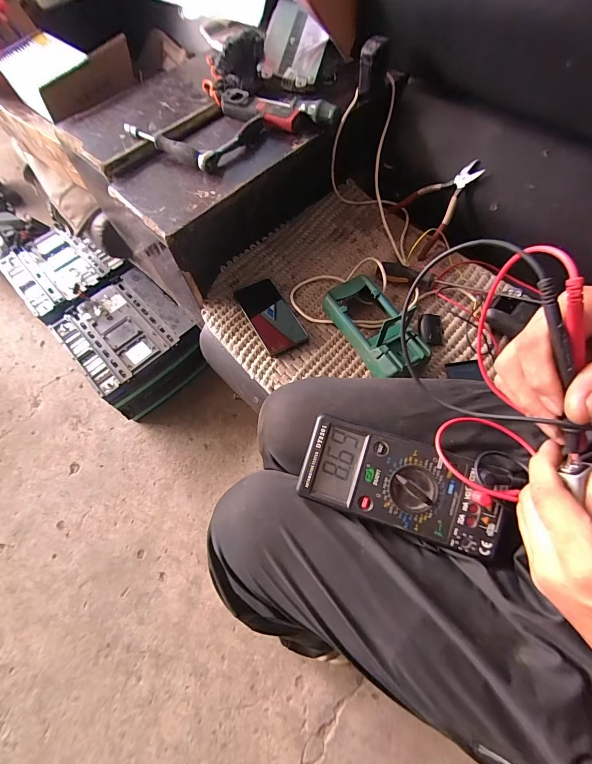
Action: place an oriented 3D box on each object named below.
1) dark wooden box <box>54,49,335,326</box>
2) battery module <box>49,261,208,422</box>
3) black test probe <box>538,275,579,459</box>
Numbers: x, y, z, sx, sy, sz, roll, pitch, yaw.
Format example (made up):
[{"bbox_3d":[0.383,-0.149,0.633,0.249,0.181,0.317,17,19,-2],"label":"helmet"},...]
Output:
[{"bbox_3d":[-0.198,-0.428,0.698,0.365,0.190,0.400,-41,69,-15],"label":"dark wooden box"},{"bbox_3d":[-0.445,-0.106,0.948,0.274,0.191,0.320,-41,69,-14],"label":"battery module"},{"bbox_3d":[0.164,-0.007,0.208,0.007,0.005,0.114,-19,101,-6],"label":"black test probe"}]

